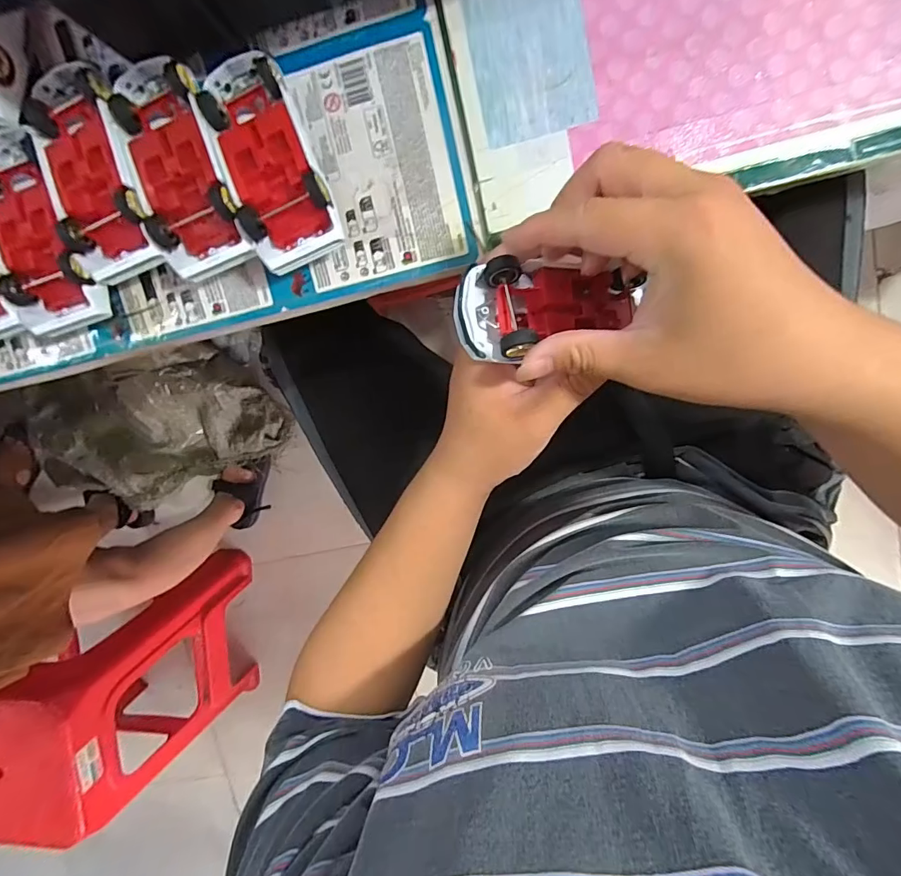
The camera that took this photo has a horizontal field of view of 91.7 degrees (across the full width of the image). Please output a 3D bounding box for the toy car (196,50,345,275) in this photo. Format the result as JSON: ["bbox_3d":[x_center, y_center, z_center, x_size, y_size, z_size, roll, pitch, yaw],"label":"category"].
[{"bbox_3d":[-0.111,-0.172,0.274,0.057,0.039,0.129,-19,96,8],"label":"toy car"}]

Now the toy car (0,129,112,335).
[{"bbox_3d":[-0.276,-0.138,0.294,0.057,0.043,0.129,-20,96,8],"label":"toy car"}]

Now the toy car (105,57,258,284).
[{"bbox_3d":[-0.170,-0.171,0.280,0.056,0.042,0.131,-21,96,8],"label":"toy car"}]

